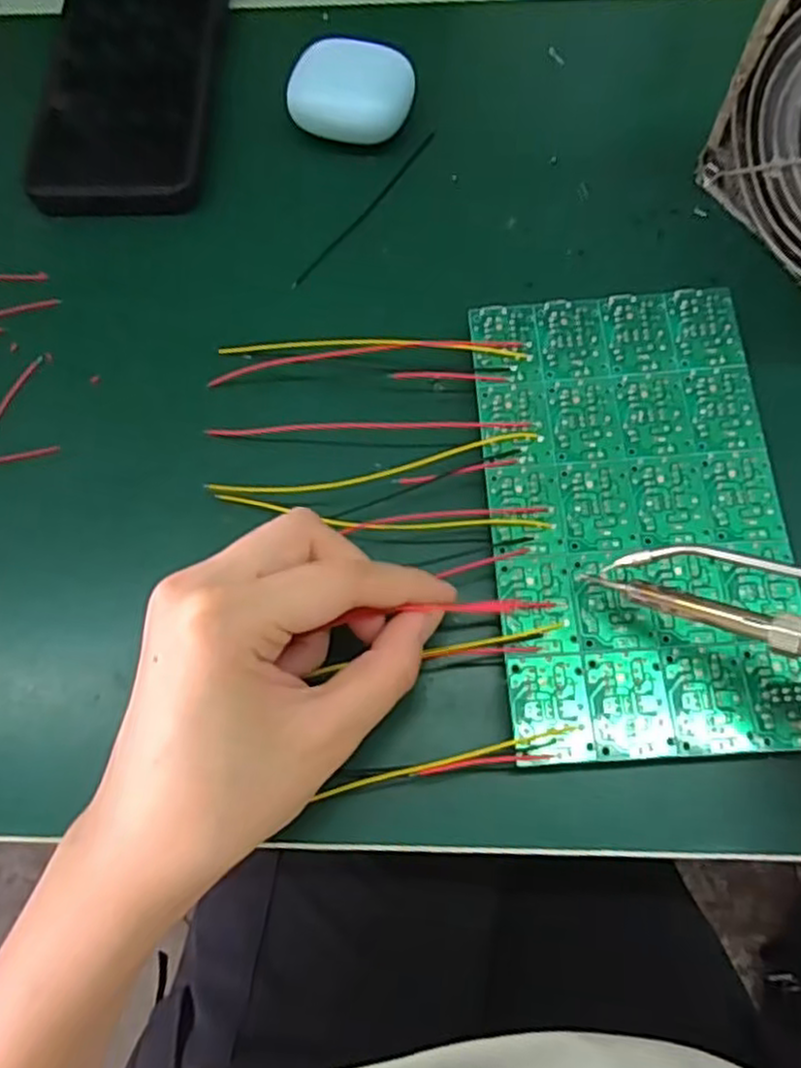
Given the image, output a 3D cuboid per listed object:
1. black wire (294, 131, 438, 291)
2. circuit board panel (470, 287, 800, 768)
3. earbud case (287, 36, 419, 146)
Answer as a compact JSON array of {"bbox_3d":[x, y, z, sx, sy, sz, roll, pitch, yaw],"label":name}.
[{"bbox_3d":[-0.015,-0.146,0.328,0.005,0.004,0.100,35,76,13],"label":"black wire"},{"bbox_3d":[0.083,-0.011,0.262,0.100,0.004,0.173,-4,70,1],"label":"circuit board panel"},{"bbox_3d":[-0.022,-0.199,0.332,0.053,0.026,0.041,7,72,4],"label":"earbud case"}]

